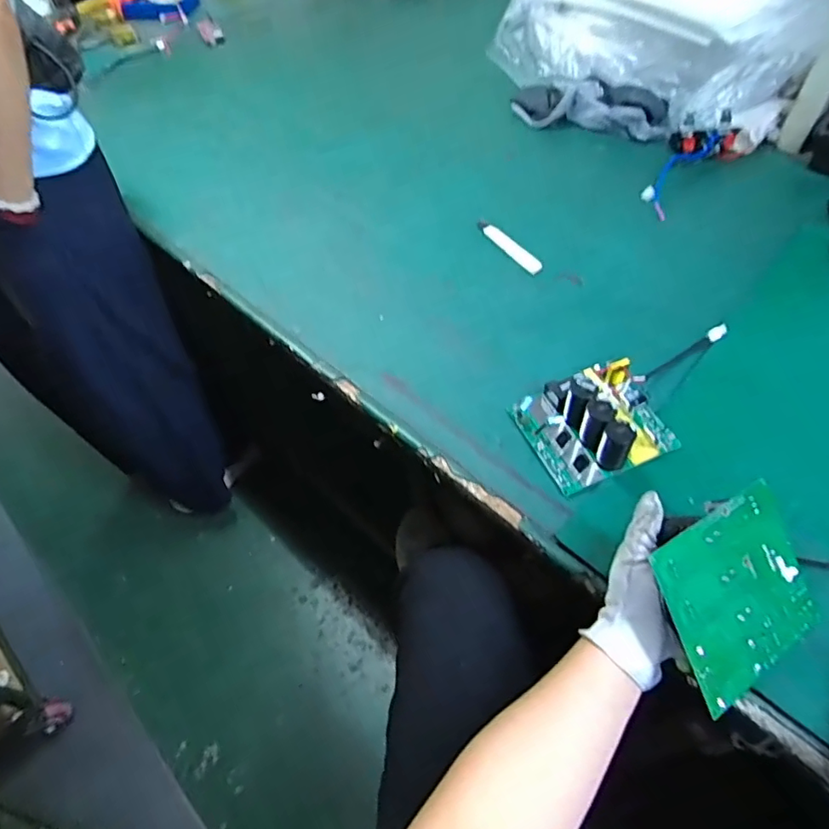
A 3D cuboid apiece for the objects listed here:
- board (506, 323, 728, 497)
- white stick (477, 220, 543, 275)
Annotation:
[{"bbox_3d":[0.190,0.000,0.561,0.143,0.064,0.114,-20,55,-10],"label":"board"},{"bbox_3d":[0.133,-0.240,0.768,0.024,0.013,0.132,-25,56,-14],"label":"white stick"}]

